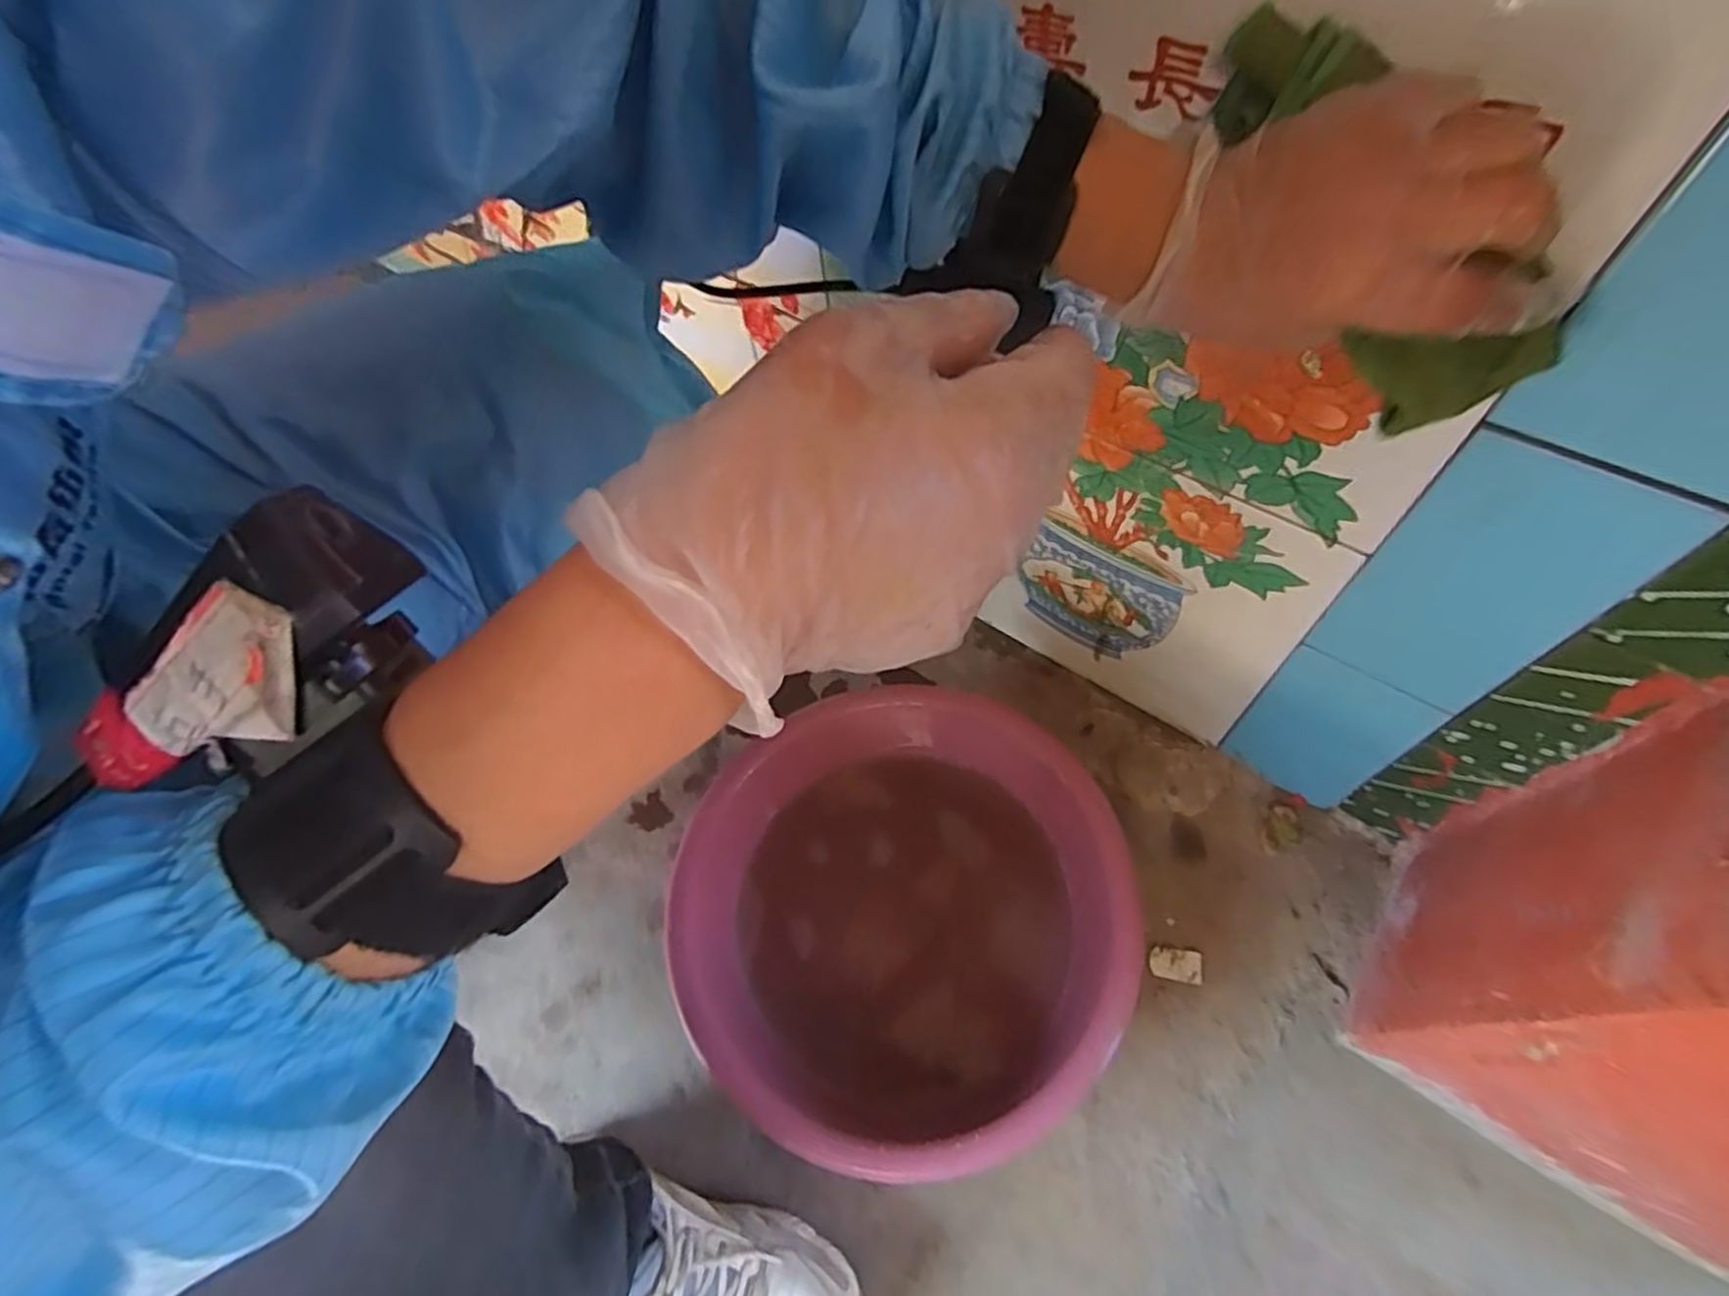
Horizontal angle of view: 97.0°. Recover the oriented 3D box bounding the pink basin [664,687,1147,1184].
[{"bbox_3d":[0.034,0.210,0.610,0.320,0.105,0.338,-2,61,4],"label":"pink basin"}]

